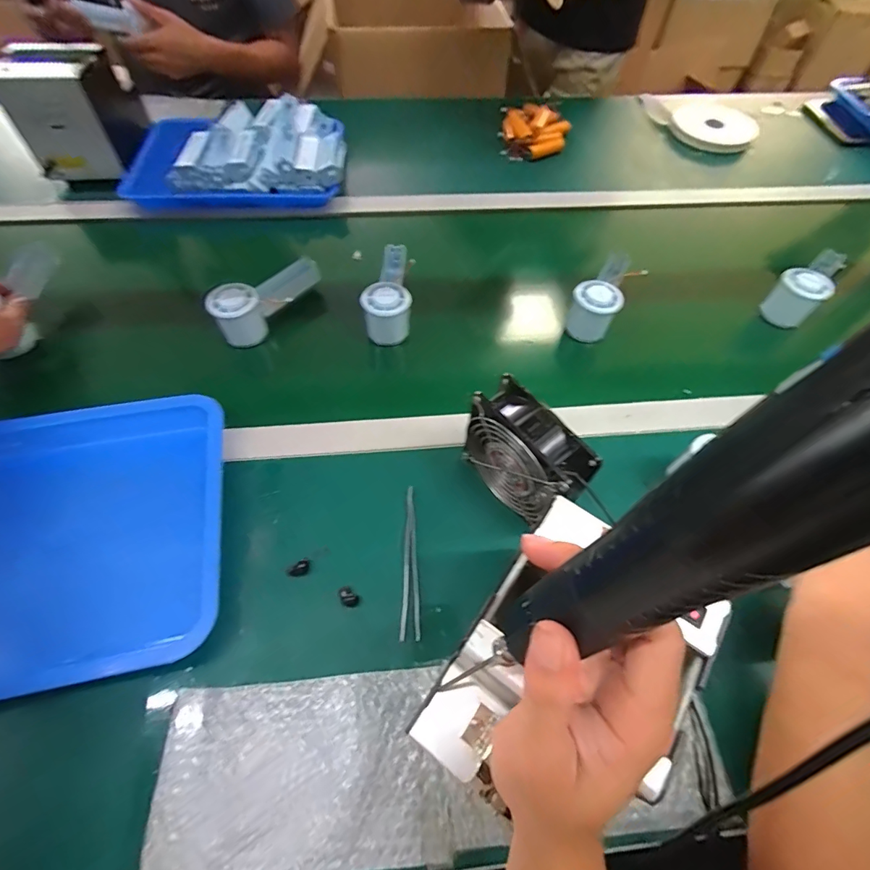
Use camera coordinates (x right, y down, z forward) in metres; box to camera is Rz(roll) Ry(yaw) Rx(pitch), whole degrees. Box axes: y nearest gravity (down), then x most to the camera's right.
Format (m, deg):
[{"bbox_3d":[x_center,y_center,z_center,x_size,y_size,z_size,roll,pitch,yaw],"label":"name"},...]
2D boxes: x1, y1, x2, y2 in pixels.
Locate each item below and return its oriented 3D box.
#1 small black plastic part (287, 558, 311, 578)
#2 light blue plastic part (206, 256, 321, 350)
[{"bbox_3d":[-0.128,0.126,0.425,0.022,0.009,0.011,-29,62,-20],"label":"small black plastic part"},{"bbox_3d":[-0.209,-0.170,0.577,0.145,0.063,0.056,-32,64,-20],"label":"light blue plastic part"}]

